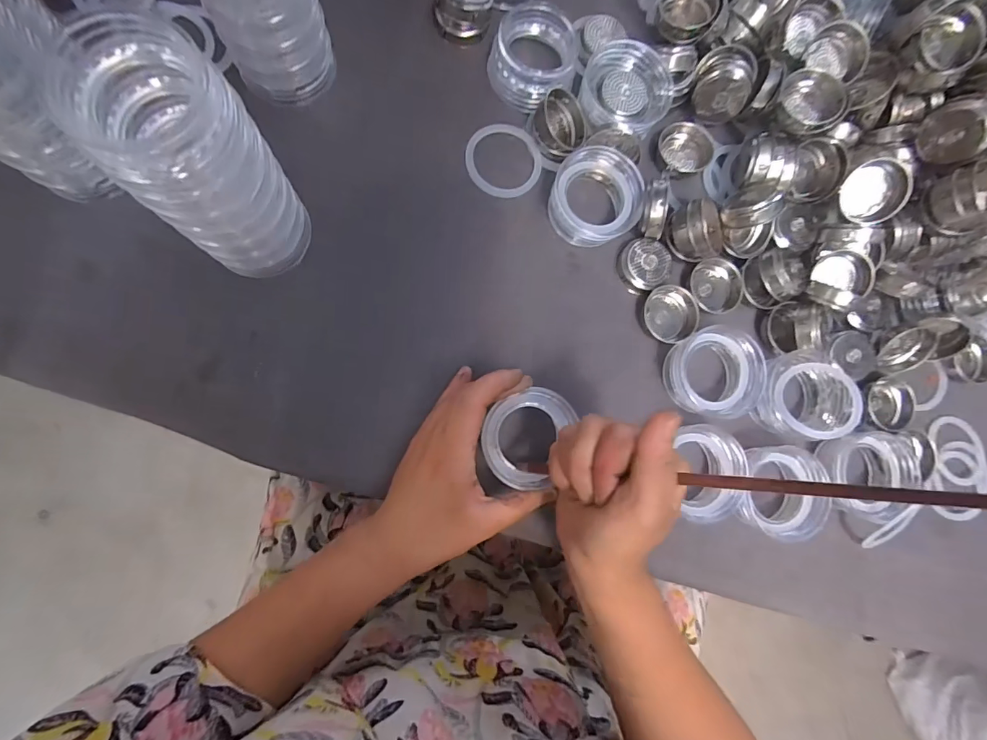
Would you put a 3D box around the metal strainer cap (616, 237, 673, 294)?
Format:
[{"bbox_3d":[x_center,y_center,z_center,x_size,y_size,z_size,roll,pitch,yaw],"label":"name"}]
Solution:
[{"bbox_3d":[0.119,-0.082,0.350,0.038,0.013,0.041,1,84,-9],"label":"metal strainer cap"}]

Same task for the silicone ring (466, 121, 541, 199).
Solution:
[{"bbox_3d":[0.008,-0.164,0.346,0.058,0.004,0.059,1,84,-9],"label":"silicone ring"}]

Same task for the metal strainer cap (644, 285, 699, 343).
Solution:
[{"bbox_3d":[0.140,-0.044,0.352,0.037,0.013,0.045,-31,89,-11],"label":"metal strainer cap"}]

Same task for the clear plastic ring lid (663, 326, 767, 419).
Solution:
[{"bbox_3d":[0.170,0.002,0.345,0.067,0.028,0.068,1,84,-9],"label":"clear plastic ring lid"}]

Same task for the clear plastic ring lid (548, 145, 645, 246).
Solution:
[{"bbox_3d":[0.076,-0.132,0.344,0.067,0.029,0.067,-19,101,2],"label":"clear plastic ring lid"}]

